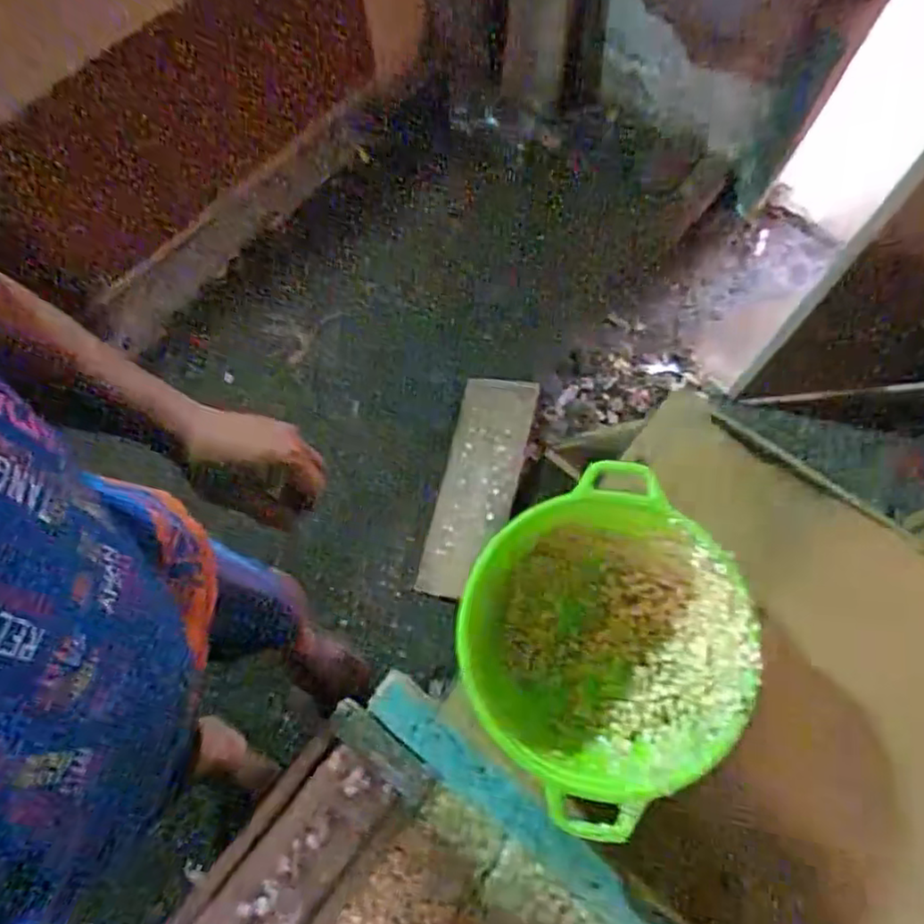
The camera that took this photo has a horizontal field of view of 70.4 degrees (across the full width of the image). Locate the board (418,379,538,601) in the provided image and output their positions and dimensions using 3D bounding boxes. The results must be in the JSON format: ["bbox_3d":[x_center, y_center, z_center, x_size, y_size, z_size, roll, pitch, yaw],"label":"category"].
[{"bbox_3d":[0.040,0.036,1.426,0.163,0.047,0.488,12,72,5],"label":"board"}]

